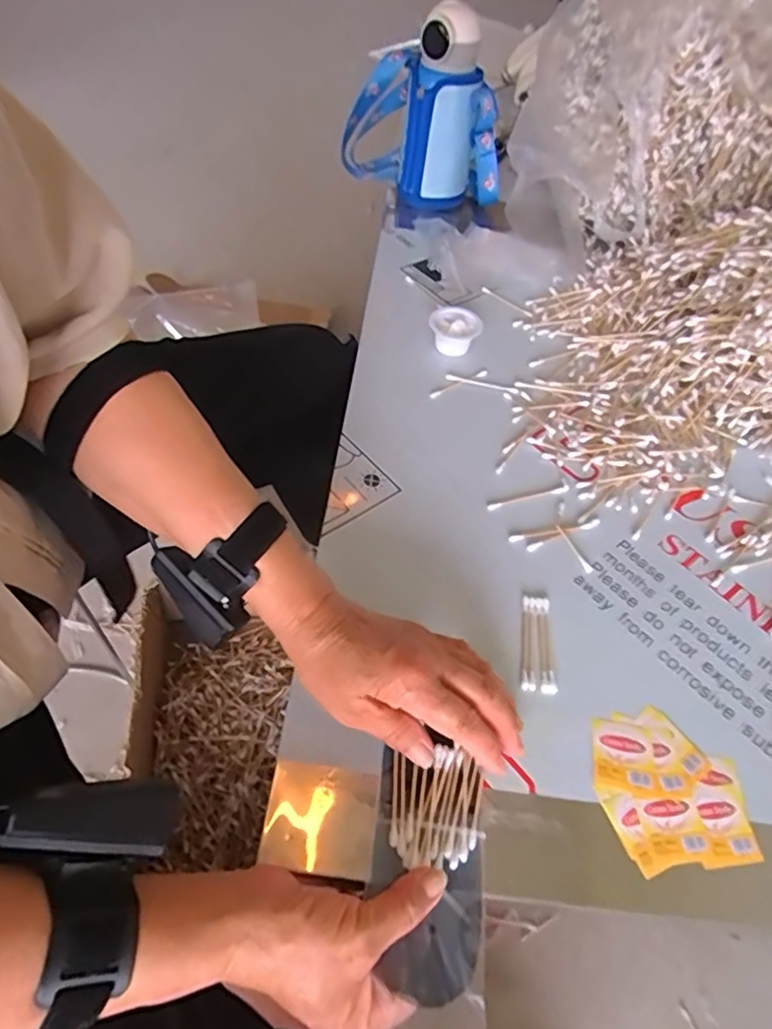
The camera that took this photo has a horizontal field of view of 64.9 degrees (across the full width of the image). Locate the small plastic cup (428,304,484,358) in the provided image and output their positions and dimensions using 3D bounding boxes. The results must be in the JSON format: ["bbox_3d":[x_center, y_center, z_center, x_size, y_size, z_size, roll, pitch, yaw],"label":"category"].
[{"bbox_3d":[0.072,-0.192,0.635,0.052,0.028,0.047,21,53,10],"label":"small plastic cup"}]

